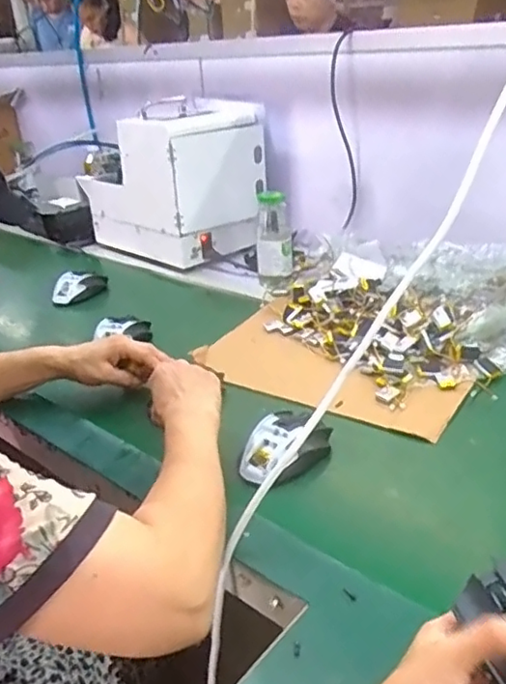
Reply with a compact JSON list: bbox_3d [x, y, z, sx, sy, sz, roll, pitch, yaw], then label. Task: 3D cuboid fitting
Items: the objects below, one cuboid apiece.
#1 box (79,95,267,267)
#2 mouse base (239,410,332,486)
[{"bbox_3d":[-0.162,-0.321,1.225,0.320,0.255,0.230,21,36,40],"label":"box"},{"bbox_3d":[0.036,0.109,0.655,0.064,0.034,0.100,15,33,34],"label":"mouse base"}]

